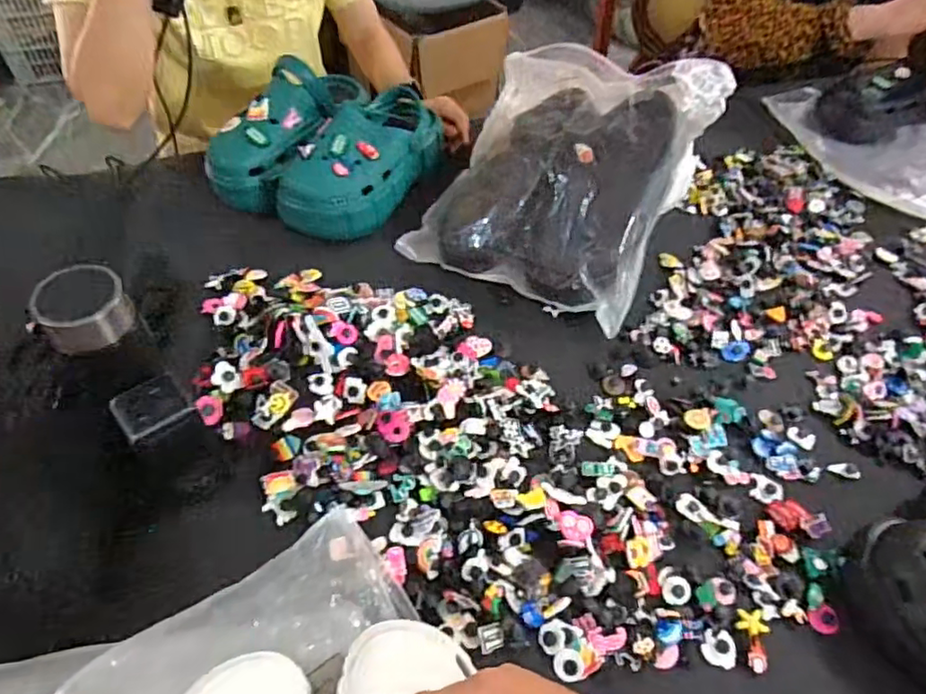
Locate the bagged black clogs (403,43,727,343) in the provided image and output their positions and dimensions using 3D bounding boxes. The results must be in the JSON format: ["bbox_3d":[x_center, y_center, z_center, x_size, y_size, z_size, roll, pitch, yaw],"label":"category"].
[{"bbox_3d":[0.123,-0.217,0.756,0.292,0.183,0.291,28,56,16],"label":"bagged black clogs"}]

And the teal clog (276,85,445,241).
[{"bbox_3d":[-0.126,-0.231,0.781,0.118,0.085,0.231,27,56,15],"label":"teal clog"}]

